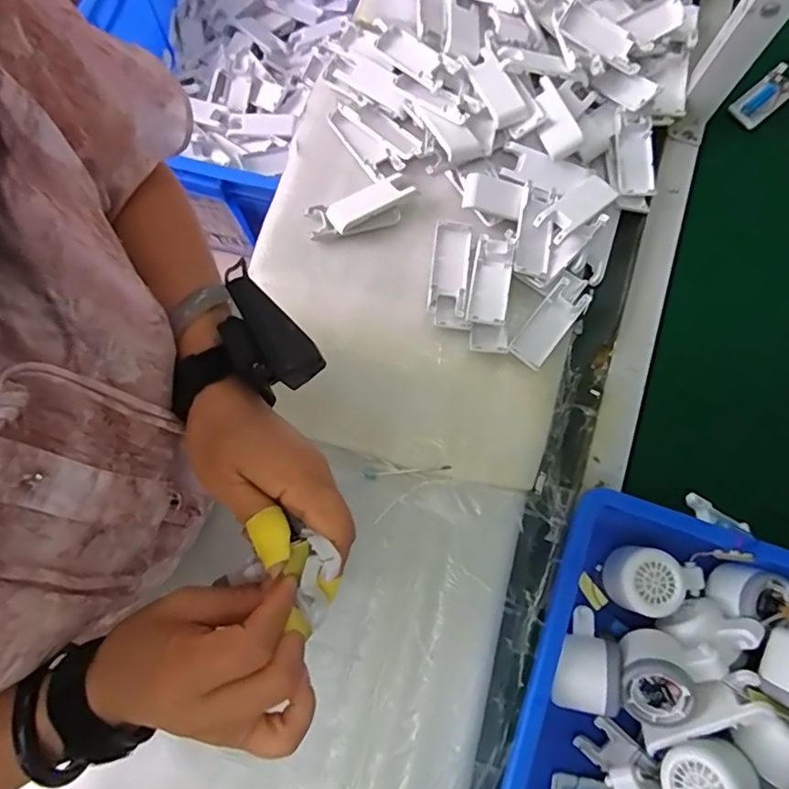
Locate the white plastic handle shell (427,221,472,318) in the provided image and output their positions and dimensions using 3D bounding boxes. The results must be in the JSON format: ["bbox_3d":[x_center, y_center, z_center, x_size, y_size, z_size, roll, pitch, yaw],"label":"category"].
[{"bbox_3d":[0.060,-0.134,0.587,0.038,0.018,0.103,7,76,1],"label":"white plastic handle shell"}]

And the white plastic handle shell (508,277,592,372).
[{"bbox_3d":[0.163,-0.074,0.576,0.039,0.020,0.104,38,79,8],"label":"white plastic handle shell"}]

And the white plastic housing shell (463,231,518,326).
[{"bbox_3d":[0.102,-0.128,0.574,0.040,0.013,0.116,11,76,2],"label":"white plastic housing shell"}]

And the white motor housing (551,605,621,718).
[{"bbox_3d":[0.163,0.231,0.476,0.050,0.060,0.078,7,76,1],"label":"white motor housing"}]

